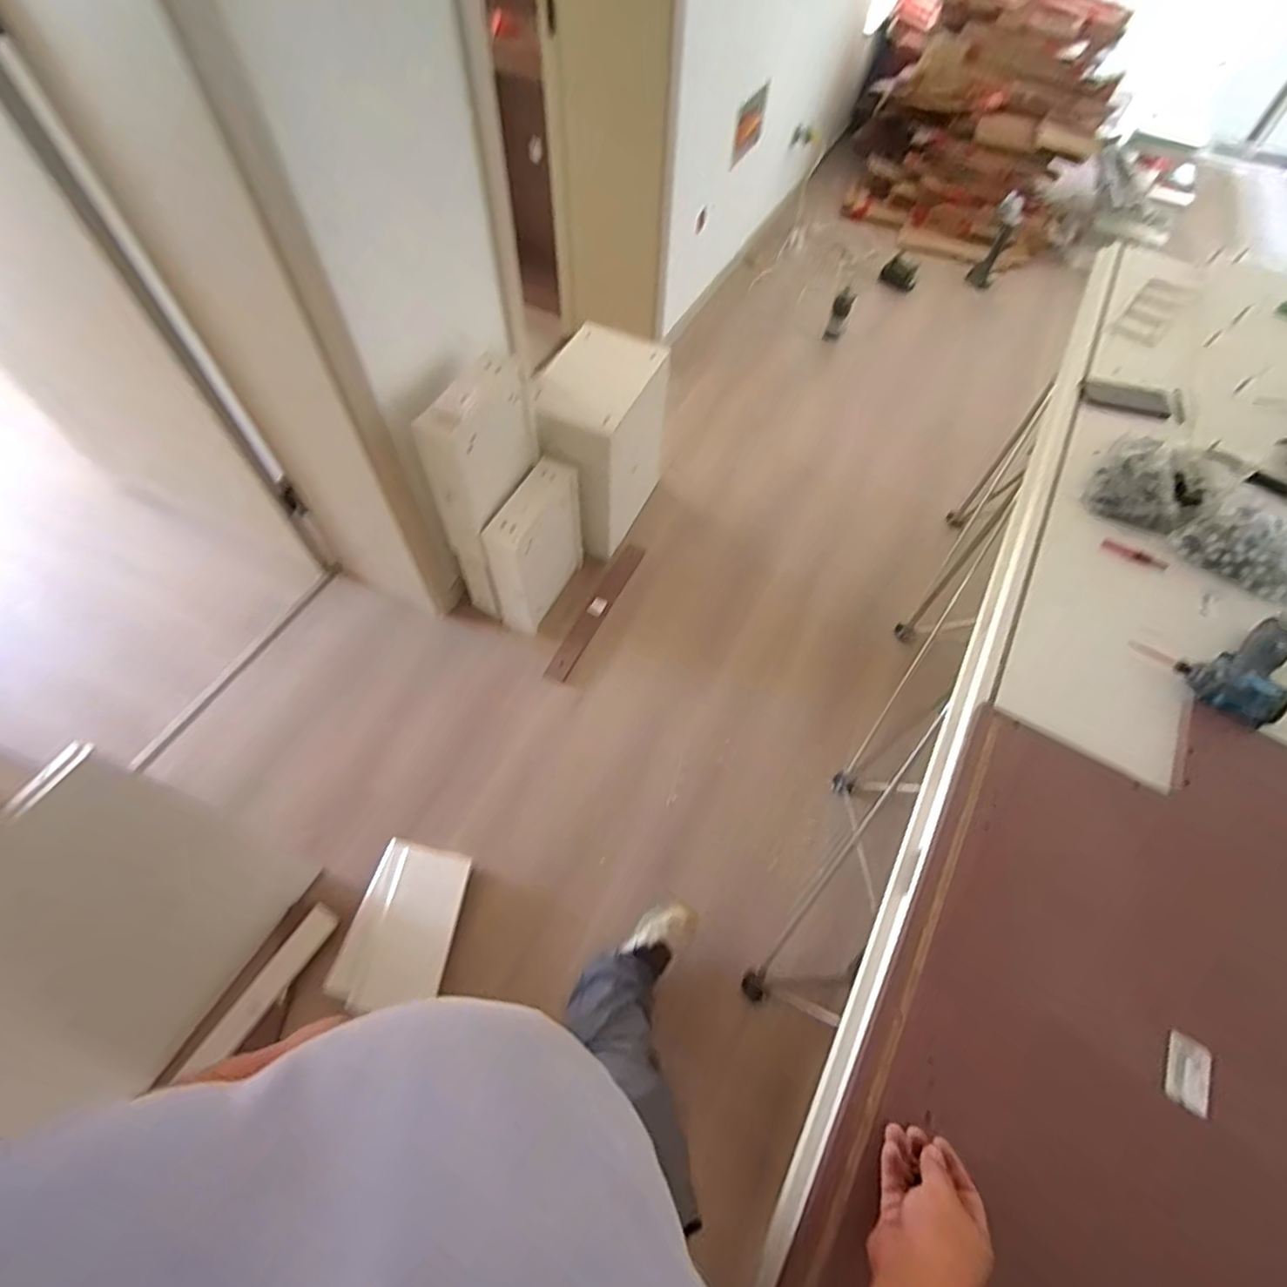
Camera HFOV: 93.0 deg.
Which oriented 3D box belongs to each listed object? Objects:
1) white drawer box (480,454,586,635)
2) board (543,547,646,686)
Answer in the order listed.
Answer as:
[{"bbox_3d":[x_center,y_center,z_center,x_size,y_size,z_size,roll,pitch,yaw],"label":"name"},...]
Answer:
[{"bbox_3d":[-0.280,-0.234,1.634,0.132,0.389,0.316,30,63,13],"label":"white drawer box"},{"bbox_3d":[-0.130,-0.105,1.771,0.067,0.028,0.508,25,62,10],"label":"board"}]

